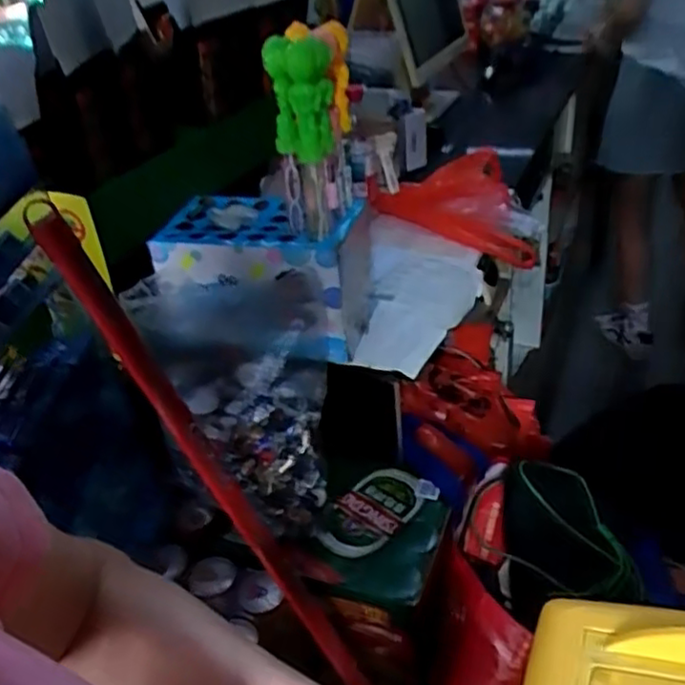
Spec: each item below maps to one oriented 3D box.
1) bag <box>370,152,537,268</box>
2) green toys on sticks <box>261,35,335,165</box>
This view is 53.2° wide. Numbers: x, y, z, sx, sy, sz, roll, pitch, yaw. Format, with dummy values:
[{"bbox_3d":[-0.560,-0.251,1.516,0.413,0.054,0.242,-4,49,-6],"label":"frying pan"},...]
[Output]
[{"bbox_3d":[0.184,-0.227,1.074,0.154,0.118,0.311,-27,39,-26],"label":"bag"},{"bbox_3d":[-0.038,-0.235,0.669,0.063,0.116,0.062,-8,34,-2],"label":"green toys on sticks"}]

